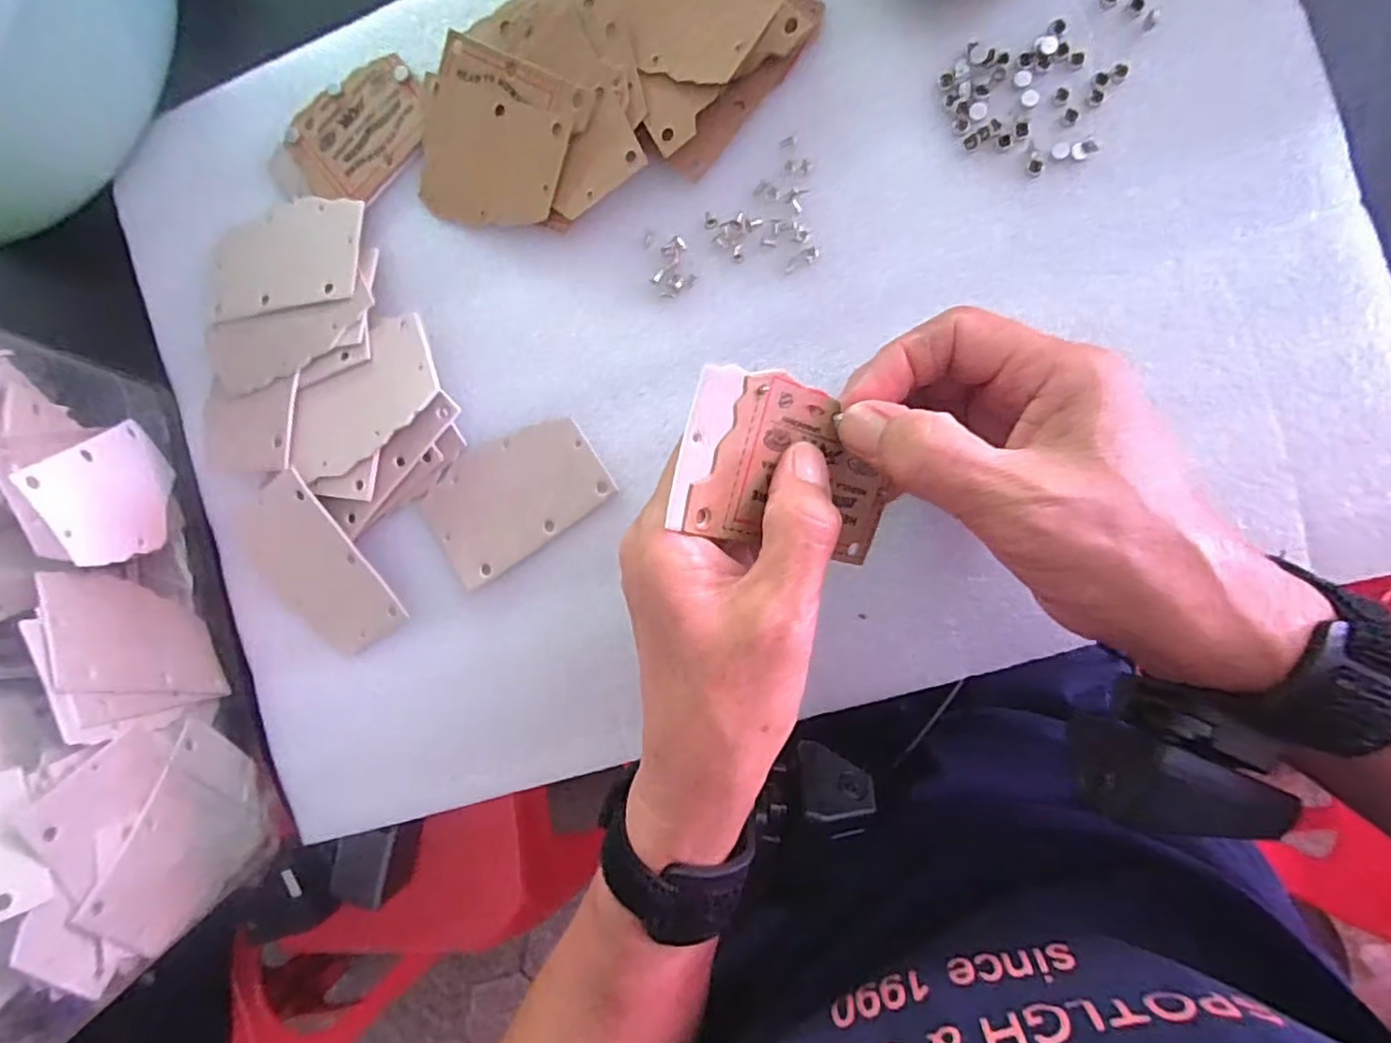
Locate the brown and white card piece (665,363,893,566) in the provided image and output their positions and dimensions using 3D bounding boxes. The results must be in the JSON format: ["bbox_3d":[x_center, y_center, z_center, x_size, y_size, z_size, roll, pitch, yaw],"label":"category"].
[{"bbox_3d":[0.033,-0.017,0.211,0.083,0.004,0.053,12,96,-28],"label":"brown and white card piece"}]

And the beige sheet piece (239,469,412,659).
[{"bbox_3d":[-0.179,0.023,0.300,0.055,0.007,0.086,-32,95,20],"label":"beige sheet piece"}]

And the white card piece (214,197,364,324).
[{"bbox_3d":[-0.197,-0.125,0.303,0.085,0.004,0.054,-6,77,14],"label":"white card piece"}]

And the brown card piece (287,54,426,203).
[{"bbox_3d":[-0.158,-0.185,0.300,0.070,0.004,0.052,-43,85,7],"label":"brown card piece"}]

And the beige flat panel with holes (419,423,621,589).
[{"bbox_3d":[-0.084,-0.014,0.293,0.083,0.006,0.054,-34,86,8],"label":"beige flat panel with holes"}]

